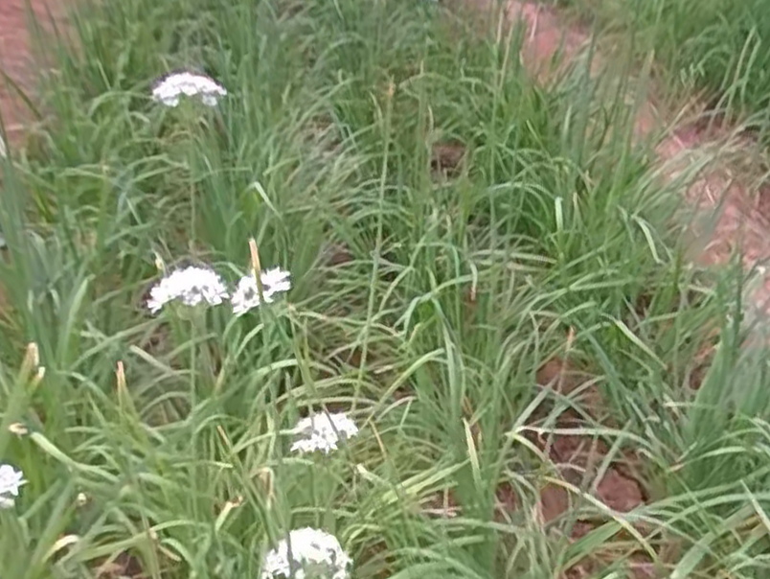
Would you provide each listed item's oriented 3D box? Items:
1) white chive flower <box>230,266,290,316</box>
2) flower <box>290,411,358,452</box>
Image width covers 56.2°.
[{"bbox_3d":[-0.070,0.001,0.389,0.035,0.017,0.015,-28,41,10],"label":"white chive flower"},{"bbox_3d":[-0.037,0.083,0.428,0.041,0.016,0.021,-24,48,-31],"label":"flower"}]

